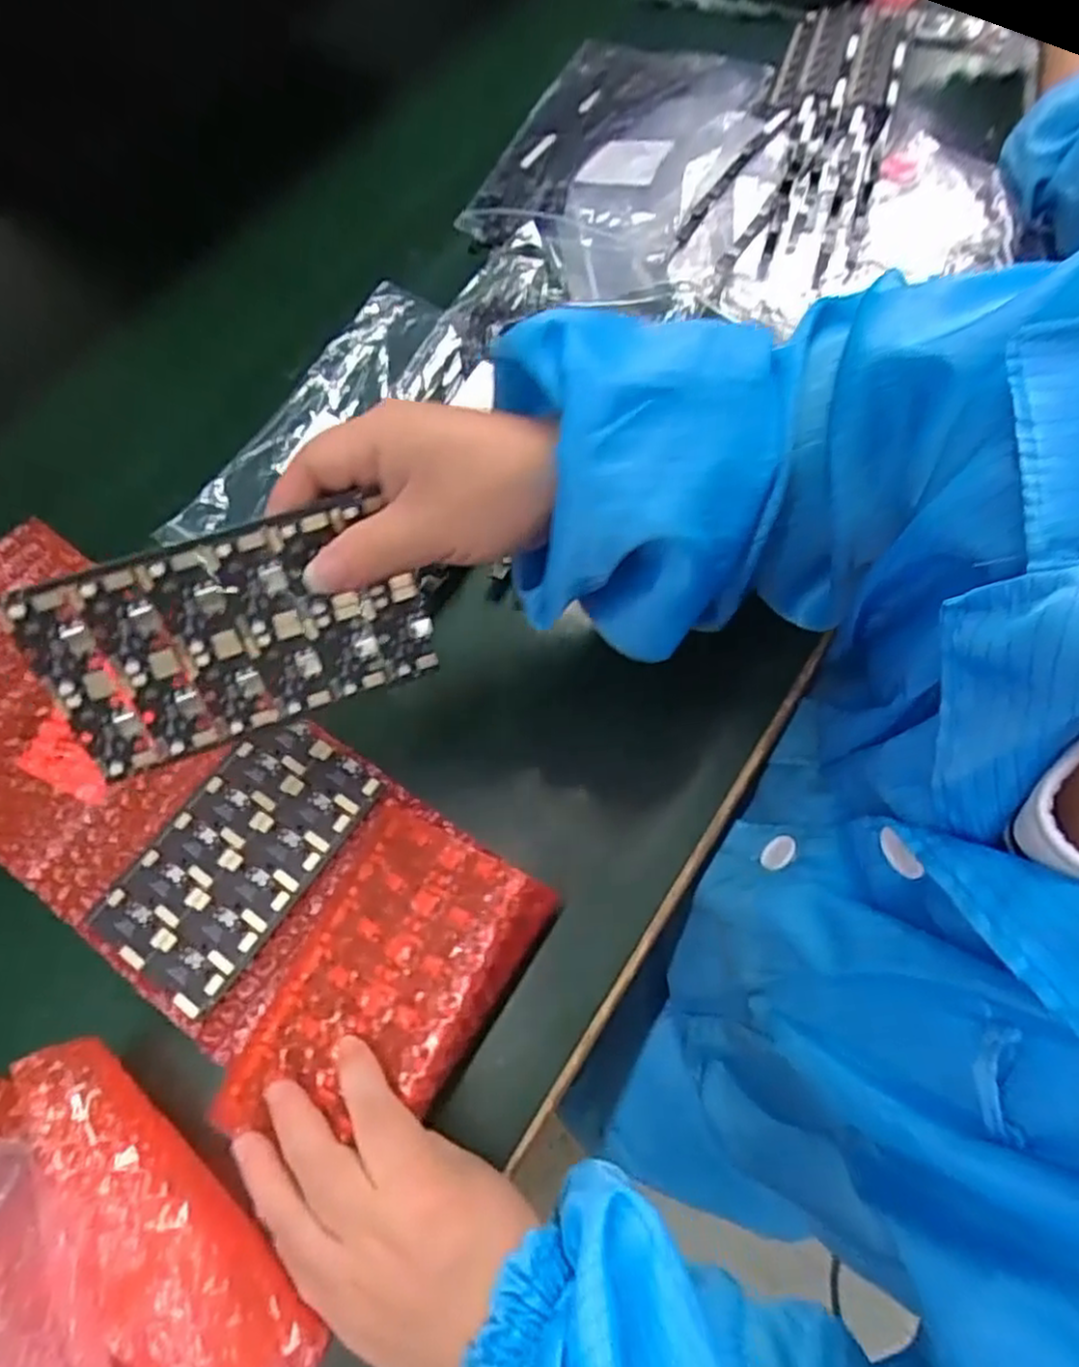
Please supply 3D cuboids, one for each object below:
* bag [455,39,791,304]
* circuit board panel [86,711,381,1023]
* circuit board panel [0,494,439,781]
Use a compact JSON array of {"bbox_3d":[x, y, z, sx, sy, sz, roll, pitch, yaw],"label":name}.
[{"bbox_3d":[0.060,-0.390,0.537,0.169,0.023,0.275,27,70,12],"label":"bag"},{"bbox_3d":[-0.147,0.081,0.363,0.079,0.004,0.134,33,72,15],"label":"circuit board panel"},{"bbox_3d":[-0.109,-0.017,0.272,0.129,0.076,0.004,-19,32,-11],"label":"circuit board panel"}]

